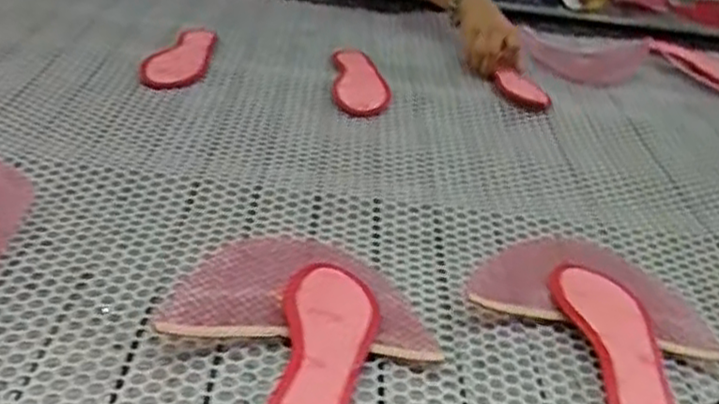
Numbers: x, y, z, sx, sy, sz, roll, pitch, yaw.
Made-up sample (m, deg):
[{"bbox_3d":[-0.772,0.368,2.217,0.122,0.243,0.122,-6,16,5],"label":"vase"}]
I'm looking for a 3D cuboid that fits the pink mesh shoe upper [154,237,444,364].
[{"bbox_3d":[-0.053,0.077,0.684,0.230,0.015,0.164,5,30,-4],"label":"pink mesh shoe upper"}]

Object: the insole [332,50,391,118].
[{"bbox_3d":[0.001,-0.178,1.114,0.081,0.025,0.200,4,30,-6],"label":"insole"}]

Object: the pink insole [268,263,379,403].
[{"bbox_3d":[-0.029,0.118,0.610,0.076,0.021,0.237,8,30,1],"label":"pink insole"}]

